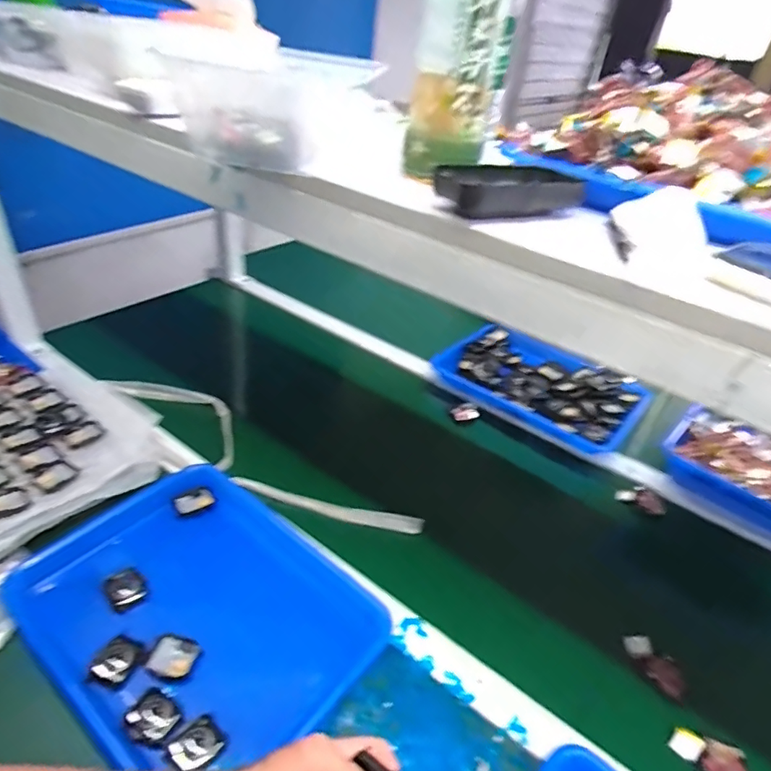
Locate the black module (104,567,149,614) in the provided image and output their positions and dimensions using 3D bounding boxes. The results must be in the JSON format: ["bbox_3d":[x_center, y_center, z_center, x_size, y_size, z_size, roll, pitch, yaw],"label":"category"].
[{"bbox_3d":[-0.270,0.214,0.545,0.034,0.020,0.036,-27,48,-37],"label":"black module"}]

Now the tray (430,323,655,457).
[{"bbox_3d":[0.270,-0.003,0.918,0.328,0.042,0.240,27,41,25],"label":"tray"}]

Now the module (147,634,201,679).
[{"bbox_3d":[-0.201,0.257,0.492,0.040,0.009,0.037,10,36,5],"label":"module"}]

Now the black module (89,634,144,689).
[{"bbox_3d":[-0.253,0.259,0.488,0.043,0.014,0.040,15,37,12],"label":"black module"}]

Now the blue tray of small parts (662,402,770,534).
[{"bbox_3d":[0.527,0.115,0.711,0.211,0.059,0.241,-25,47,-36],"label":"blue tray of small parts"}]

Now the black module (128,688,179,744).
[{"bbox_3d":[-0.202,0.286,0.451,0.041,0.010,0.034,25,40,24],"label":"black module"}]

